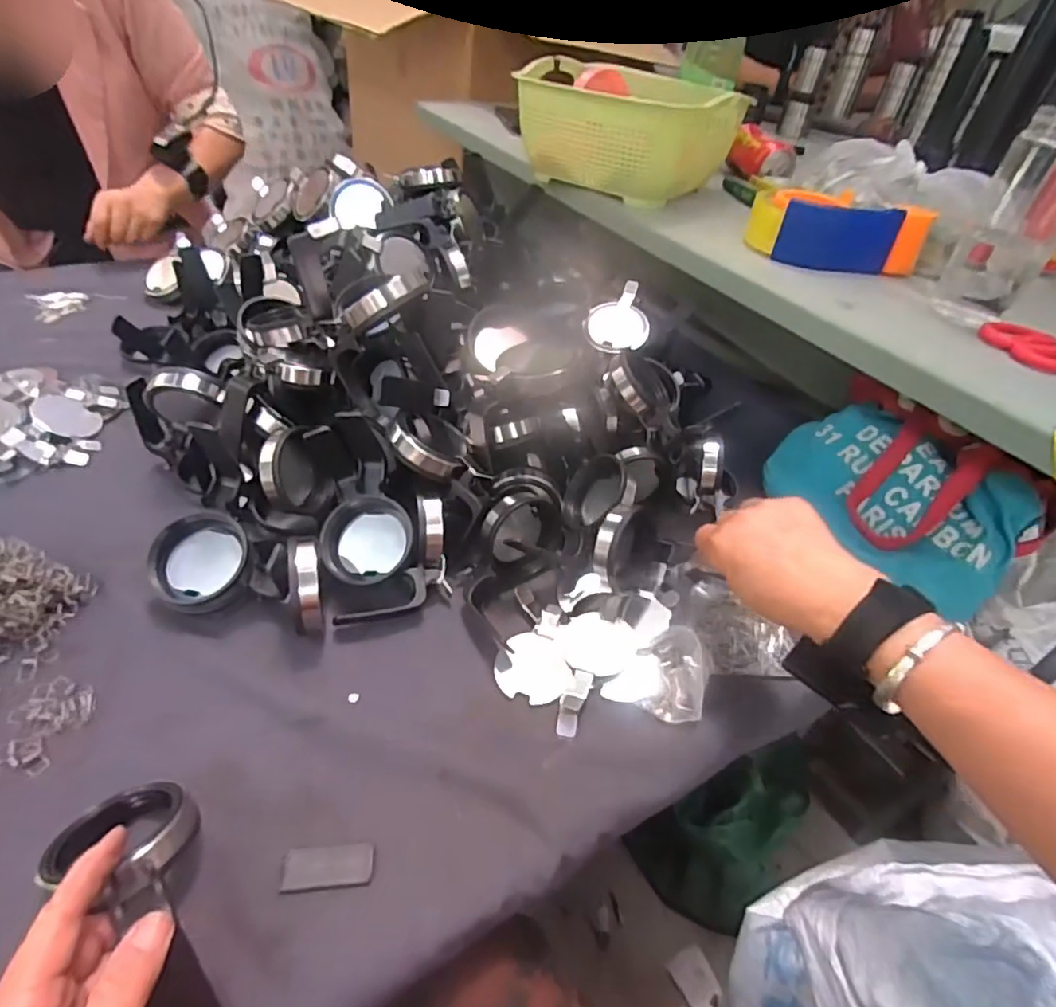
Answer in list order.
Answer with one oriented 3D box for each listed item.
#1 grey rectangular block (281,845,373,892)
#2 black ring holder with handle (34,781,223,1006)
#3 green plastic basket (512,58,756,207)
[{"bbox_3d":[-0.114,0.209,0.352,0.049,0.004,0.022,0,42,-9],"label":"grey rectangular block"},{"bbox_3d":[-0.192,0.203,0.306,0.069,0.043,0.132,-24,61,-31],"label":"black ring holder with handle"},{"bbox_3d":[0.115,-0.457,0.750,0.241,0.103,0.174,29,46,22],"label":"green plastic basket"}]

